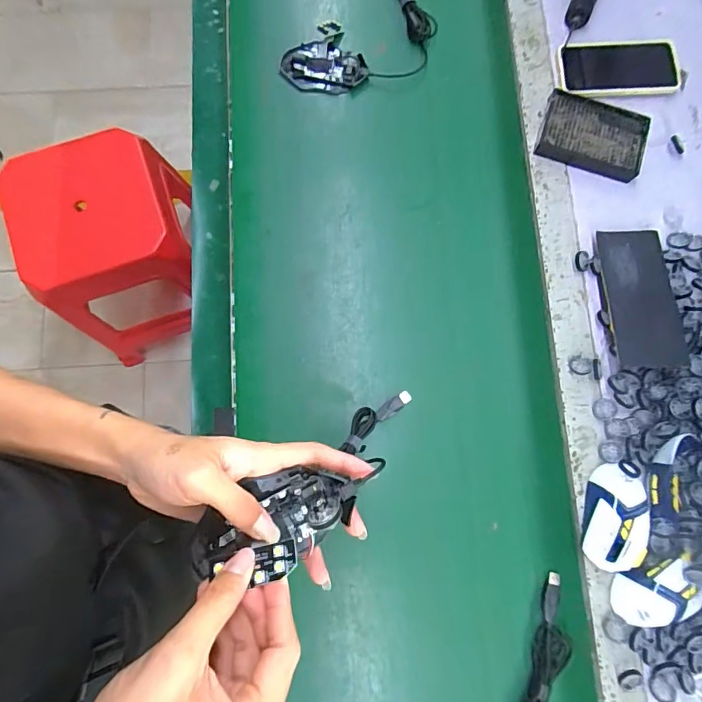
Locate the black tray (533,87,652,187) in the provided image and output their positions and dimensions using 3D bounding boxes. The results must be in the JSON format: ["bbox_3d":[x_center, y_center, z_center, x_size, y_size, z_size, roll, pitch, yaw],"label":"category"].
[{"bbox_3d":[0.330,-0.293,0.620,0.136,0.014,0.103,19,80,4],"label":"black tray"}]

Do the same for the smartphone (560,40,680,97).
[{"bbox_3d":[0.376,-0.397,0.638,0.165,0.009,0.080,-4,80,0],"label":"smartphone"}]

